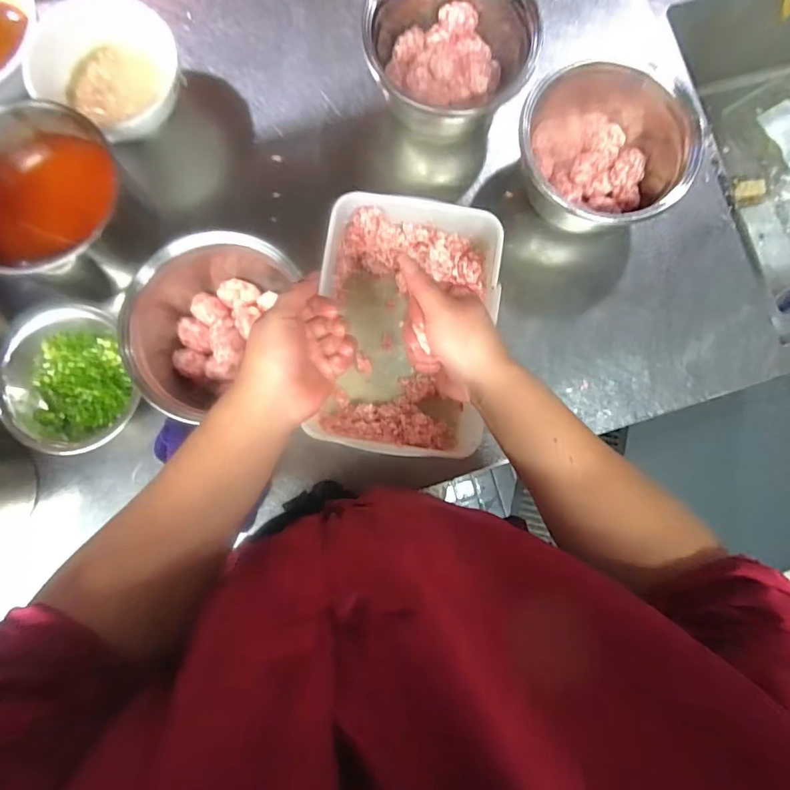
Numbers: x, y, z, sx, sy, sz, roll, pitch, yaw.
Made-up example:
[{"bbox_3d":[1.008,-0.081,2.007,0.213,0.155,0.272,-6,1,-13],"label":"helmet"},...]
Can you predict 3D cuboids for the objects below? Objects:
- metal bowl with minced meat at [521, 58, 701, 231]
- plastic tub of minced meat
[{"bbox_3d":[0.256,-0.306,0.612,0.211,0.103,0.193,0,84,-1],"label":"metal bowl with minced meat"},{"bbox_3d":[0.012,-0.079,0.592,0.203,0.094,0.297,7,84,-1],"label":"plastic tub of minced meat"}]

